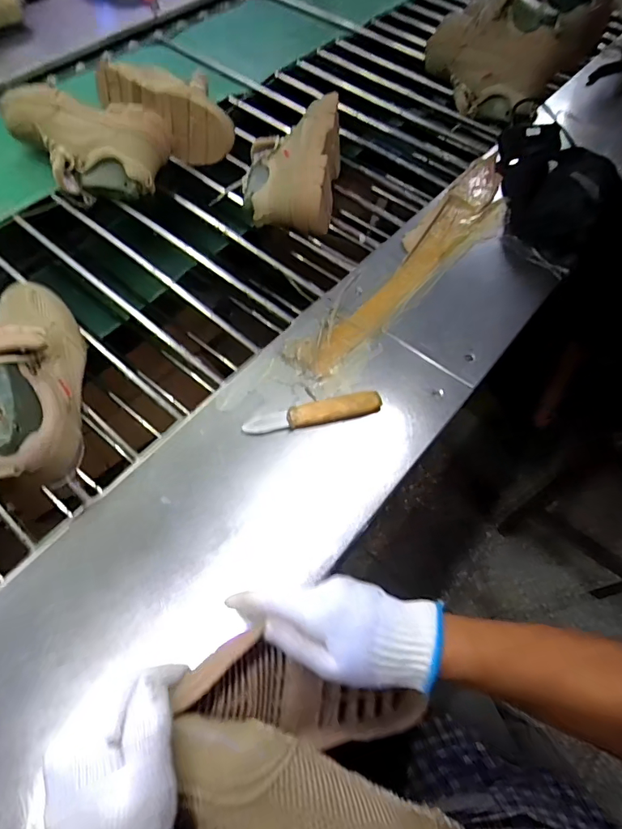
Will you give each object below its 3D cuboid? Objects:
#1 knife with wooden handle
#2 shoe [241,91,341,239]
[{"bbox_3d":[0.003,-0.002,0.540,0.159,0.015,0.026,-9,62,-8],"label":"knife with wooden handle"},{"bbox_3d":[-0.032,-0.406,0.746,0.153,0.088,0.252,2,61,-1],"label":"shoe"}]

